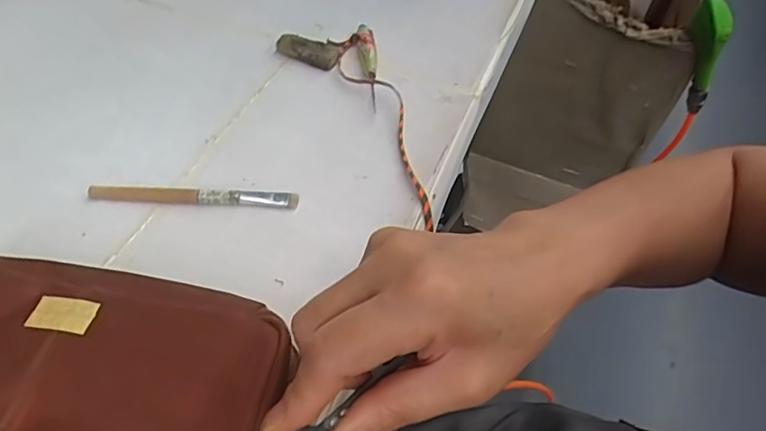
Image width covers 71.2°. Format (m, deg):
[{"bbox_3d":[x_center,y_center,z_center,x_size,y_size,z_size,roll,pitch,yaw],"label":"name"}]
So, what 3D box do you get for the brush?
[{"bbox_3d":[-0.120,-0.013,0.341,0.129,0.008,0.011,2,51,-1],"label":"brush"}]

